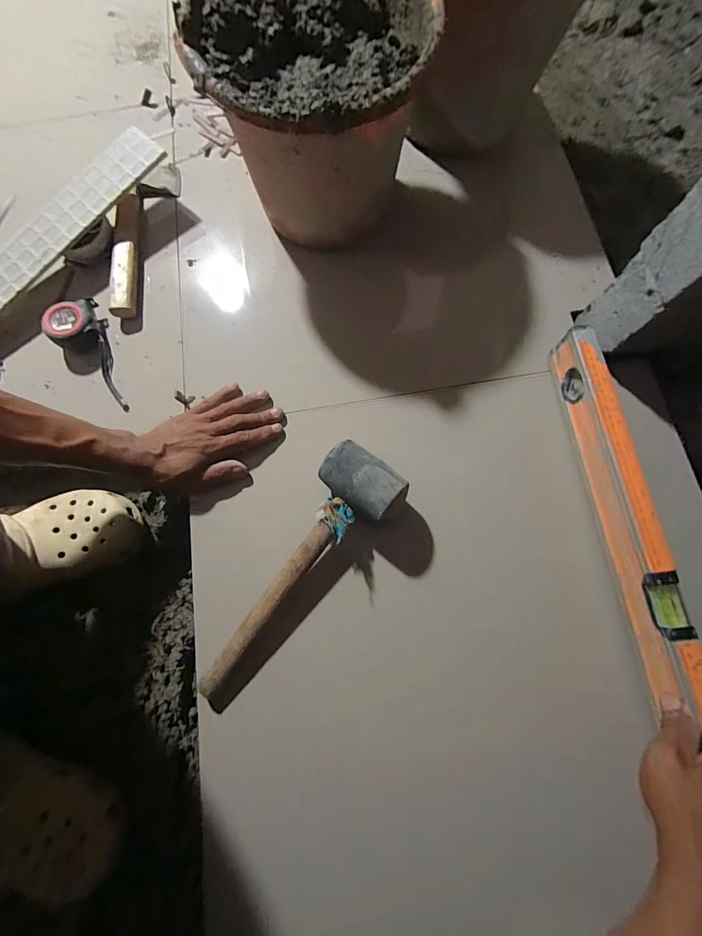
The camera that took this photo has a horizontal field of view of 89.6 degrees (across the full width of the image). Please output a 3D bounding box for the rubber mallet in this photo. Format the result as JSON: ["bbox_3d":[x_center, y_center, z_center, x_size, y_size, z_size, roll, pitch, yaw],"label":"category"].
[{"bbox_3d":[-0.069,0.110,0.392,0.094,0.070,0.305,39,81,10],"label":"rubber mallet"}]

